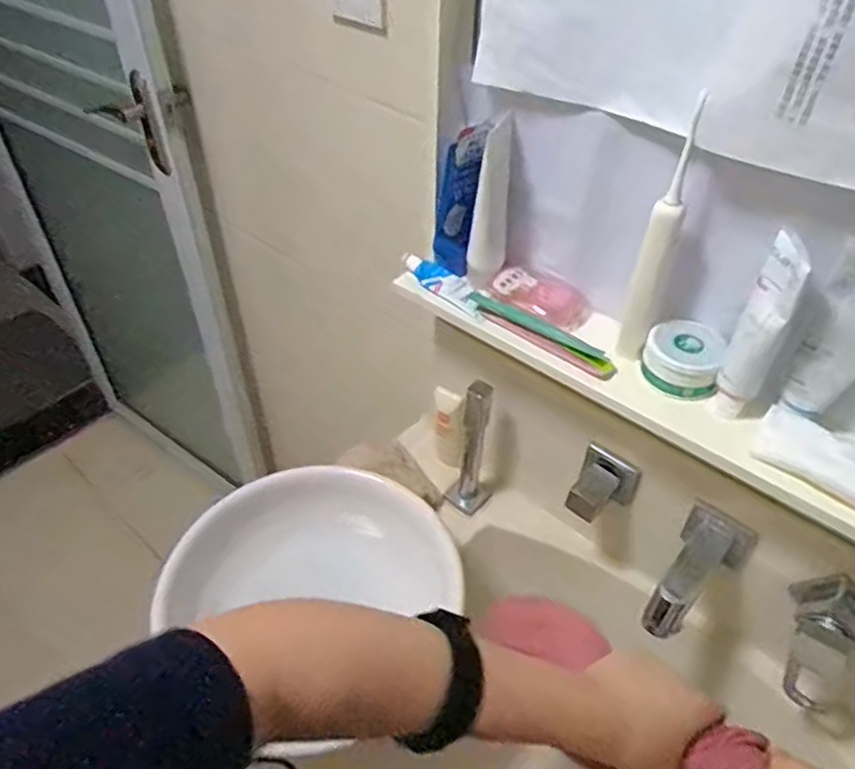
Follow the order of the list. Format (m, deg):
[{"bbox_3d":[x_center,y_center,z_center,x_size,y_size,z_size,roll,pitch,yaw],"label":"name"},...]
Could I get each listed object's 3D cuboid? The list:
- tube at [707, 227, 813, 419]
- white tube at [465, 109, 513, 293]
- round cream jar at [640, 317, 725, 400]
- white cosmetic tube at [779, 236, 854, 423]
[{"bbox_3d":[0.258,-0.039,0.516,0.030,0.153,0.040,22,47,21],"label":"tube"},{"bbox_3d":[0.061,-0.175,0.643,0.038,0.163,0.036,4,44,3],"label":"white tube"},{"bbox_3d":[0.223,-0.022,0.580,0.064,0.044,0.060,0,43,0],"label":"round cream jar"},{"bbox_3d":[0.310,-0.035,0.490,0.049,0.138,0.029,28,50,26],"label":"white cosmetic tube"}]

